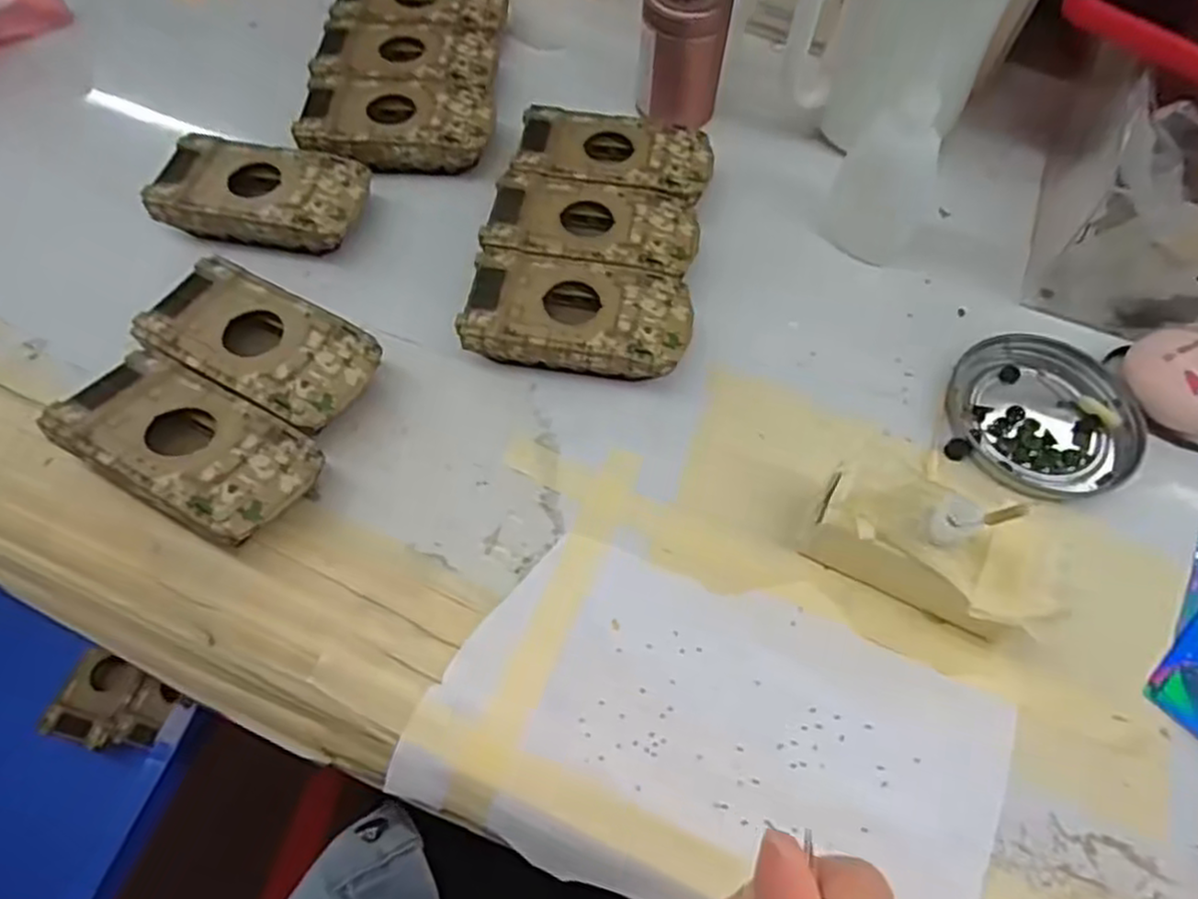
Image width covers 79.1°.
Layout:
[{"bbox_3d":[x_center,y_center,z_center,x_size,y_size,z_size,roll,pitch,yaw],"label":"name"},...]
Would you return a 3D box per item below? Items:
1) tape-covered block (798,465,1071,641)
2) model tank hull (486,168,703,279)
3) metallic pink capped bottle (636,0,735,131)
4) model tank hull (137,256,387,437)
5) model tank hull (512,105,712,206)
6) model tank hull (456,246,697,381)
[{"bbox_3d":[0.119,0.037,0.264,0.080,0.041,0.039,25,64,13],"label":"tape-covered block"},{"bbox_3d":[-0.002,-0.101,0.346,0.095,0.025,0.053,10,62,5],"label":"model tank hull"},{"bbox_3d":[0.044,-0.207,0.381,0.044,0.066,0.049,6,62,3],"label":"metallic pink capped bottle"},{"bbox_3d":[-0.140,-0.041,0.309,0.092,0.027,0.050,26,64,13],"label":"model tank hull"},{"bbox_3d":[0.008,-0.145,0.371,0.094,0.024,0.051,12,62,6],"label":"model tank hull"},{"bbox_3d":[-0.009,-0.056,0.321,0.094,0.025,0.053,7,62,3],"label":"model tank hull"}]

